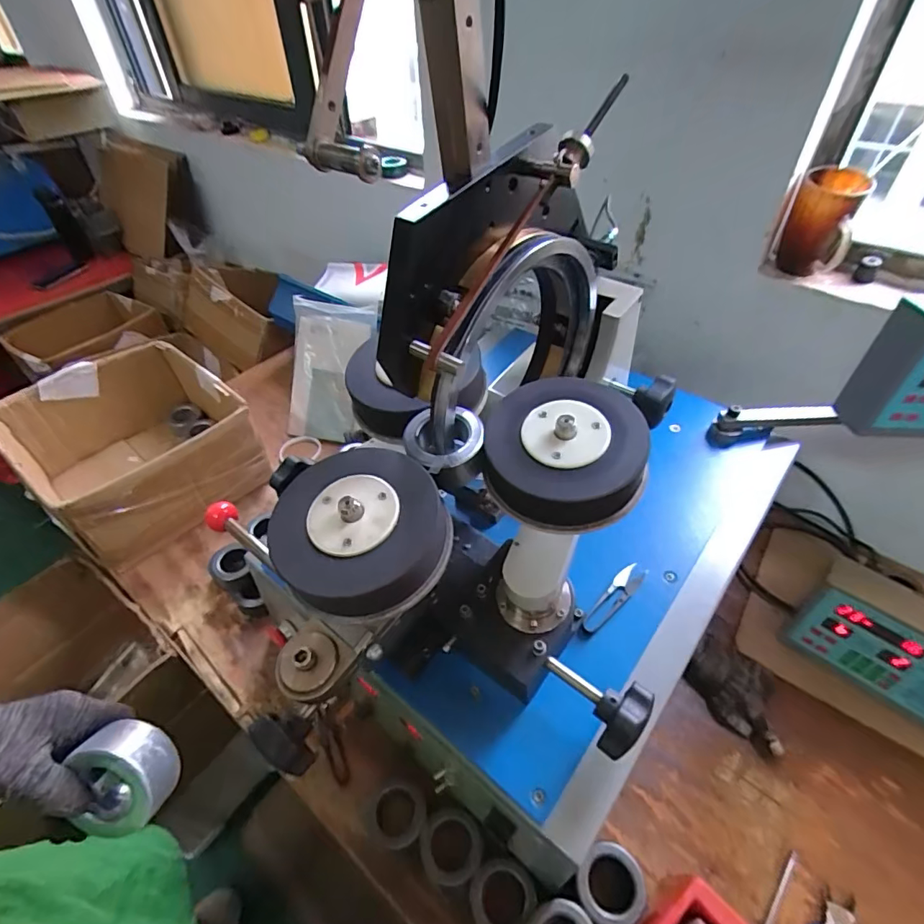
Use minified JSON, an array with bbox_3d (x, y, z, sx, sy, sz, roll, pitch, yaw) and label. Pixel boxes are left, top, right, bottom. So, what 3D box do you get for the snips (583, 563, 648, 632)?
[{"bbox_3d":[0.169,0.150,0.552,0.025,0.009,0.102,31,54,29],"label":"snips"}]

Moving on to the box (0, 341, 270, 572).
[{"bbox_3d":[-0.583,-0.030,0.913,0.321,0.190,0.344,-34,53,-27],"label":"box"}]

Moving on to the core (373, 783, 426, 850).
[{"bbox_3d":[-0.074,0.415,0.589,0.061,0.024,0.062,-1,45,1],"label":"core"}]

